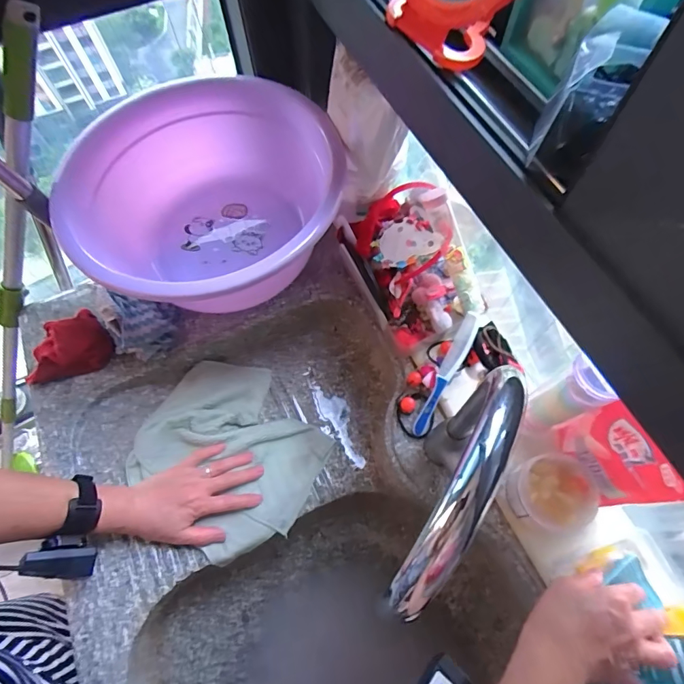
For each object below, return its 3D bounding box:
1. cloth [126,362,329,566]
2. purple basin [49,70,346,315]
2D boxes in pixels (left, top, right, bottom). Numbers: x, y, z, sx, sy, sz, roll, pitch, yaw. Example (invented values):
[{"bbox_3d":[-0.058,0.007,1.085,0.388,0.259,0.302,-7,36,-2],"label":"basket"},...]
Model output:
[{"bbox_3d":[-0.166,0.162,0.639,0.262,0.062,0.227,36,71,16],"label":"cloth"},{"bbox_3d":[-0.205,-0.203,0.669,0.368,0.191,0.409,1,66,2],"label":"purple basin"}]

